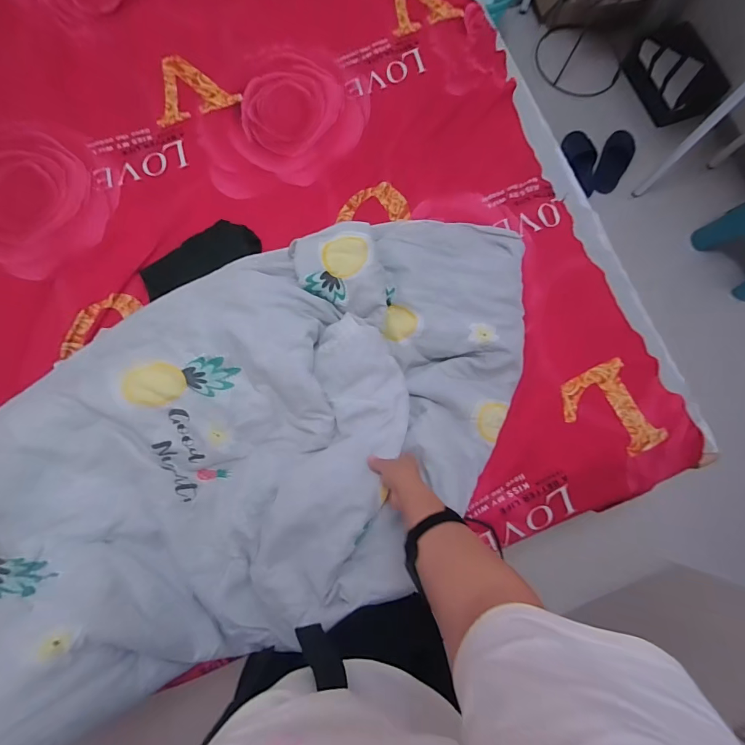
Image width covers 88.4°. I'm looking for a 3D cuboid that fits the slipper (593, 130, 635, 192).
[{"bbox_3d":[0.938,-0.822,1.483,0.112,0.050,0.240,26,78,3],"label":"slipper"}]

